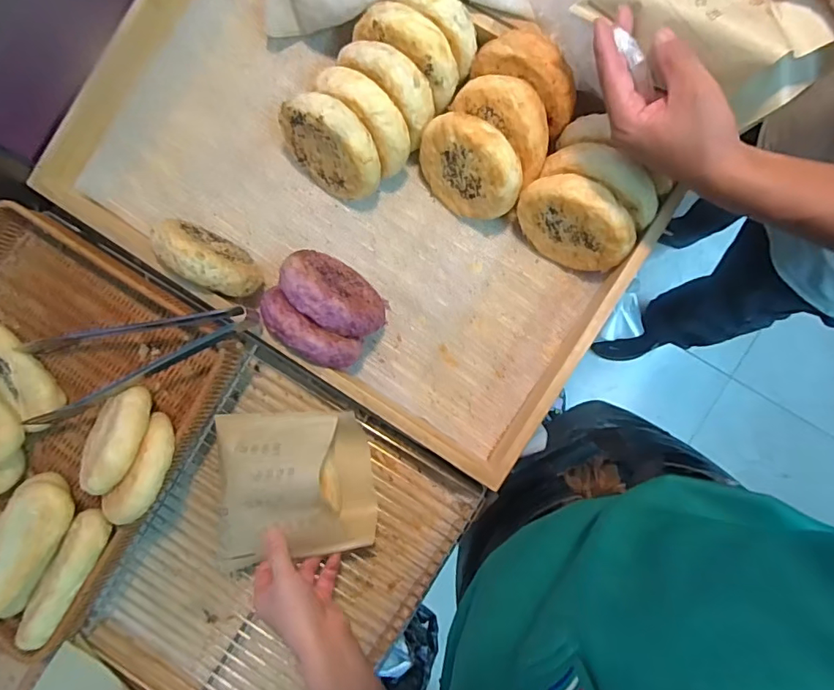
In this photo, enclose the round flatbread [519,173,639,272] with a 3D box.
[{"bbox_3d":[0.160,-0.123,0.514,0.114,0.107,0.032,34,73,6],"label":"round flatbread"}]

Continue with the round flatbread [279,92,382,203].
[{"bbox_3d":[-0.093,-0.209,0.540,0.113,0.116,0.028,22,64,34],"label":"round flatbread"}]

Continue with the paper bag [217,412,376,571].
[{"bbox_3d":[-0.132,0.145,0.523,0.161,0.058,0.152,-7,88,4],"label":"paper bag"}]

